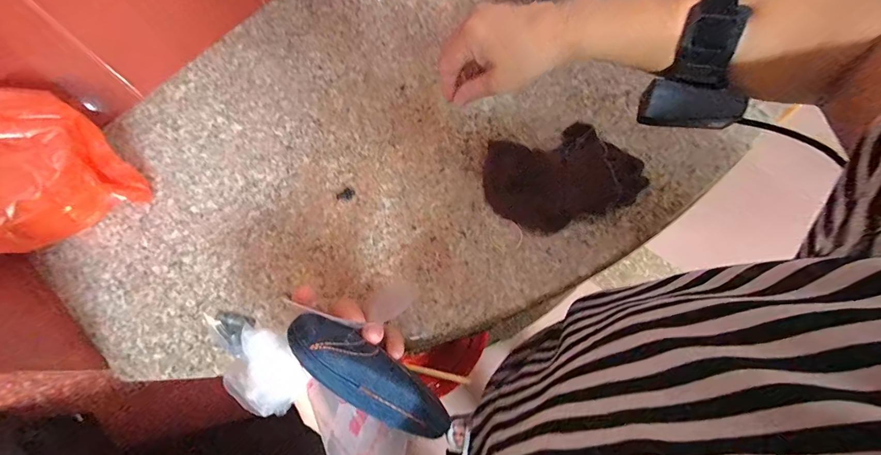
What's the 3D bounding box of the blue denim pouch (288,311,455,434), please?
[{"bbox_3d":[-0.045,0.105,0.262,0.144,0.036,0.035,47,73,-28],"label":"blue denim pouch"}]

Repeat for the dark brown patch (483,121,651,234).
[{"bbox_3d":[0.132,-0.056,0.399,0.165,0.016,0.103,-7,69,-1],"label":"dark brown patch"}]

